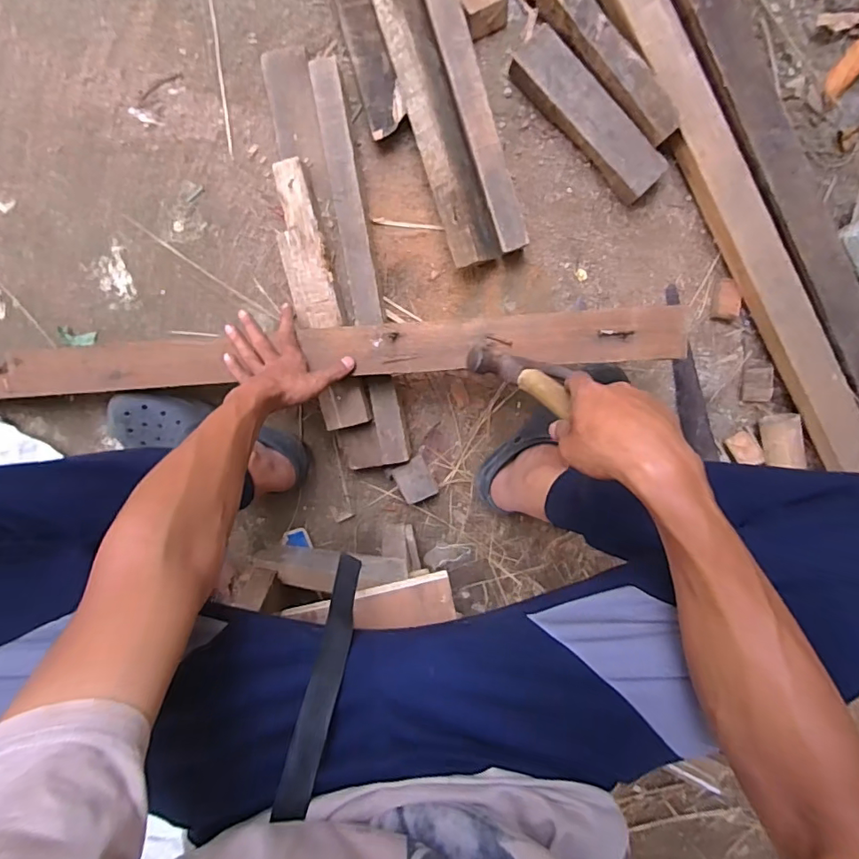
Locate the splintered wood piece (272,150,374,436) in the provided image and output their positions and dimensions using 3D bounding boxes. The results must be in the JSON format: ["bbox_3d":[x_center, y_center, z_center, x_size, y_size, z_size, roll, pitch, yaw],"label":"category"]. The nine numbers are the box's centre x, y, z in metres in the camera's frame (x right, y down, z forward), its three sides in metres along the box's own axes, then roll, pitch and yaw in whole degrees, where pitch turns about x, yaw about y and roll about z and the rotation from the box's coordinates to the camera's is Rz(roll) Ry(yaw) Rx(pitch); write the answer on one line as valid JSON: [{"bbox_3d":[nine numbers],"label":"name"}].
[{"bbox_3d":[-0.150,-0.171,0.674,0.060,0.023,0.342,-14,100,0],"label":"splintered wood piece"}]

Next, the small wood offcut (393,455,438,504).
[{"bbox_3d":[-0.021,0.075,0.770,0.051,0.042,0.063,-23,100,1],"label":"small wood offcut"}]

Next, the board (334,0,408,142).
[{"bbox_3d":[-0.102,-0.584,0.651,0.057,0.019,0.381,-13,101,9],"label":"board"}]

